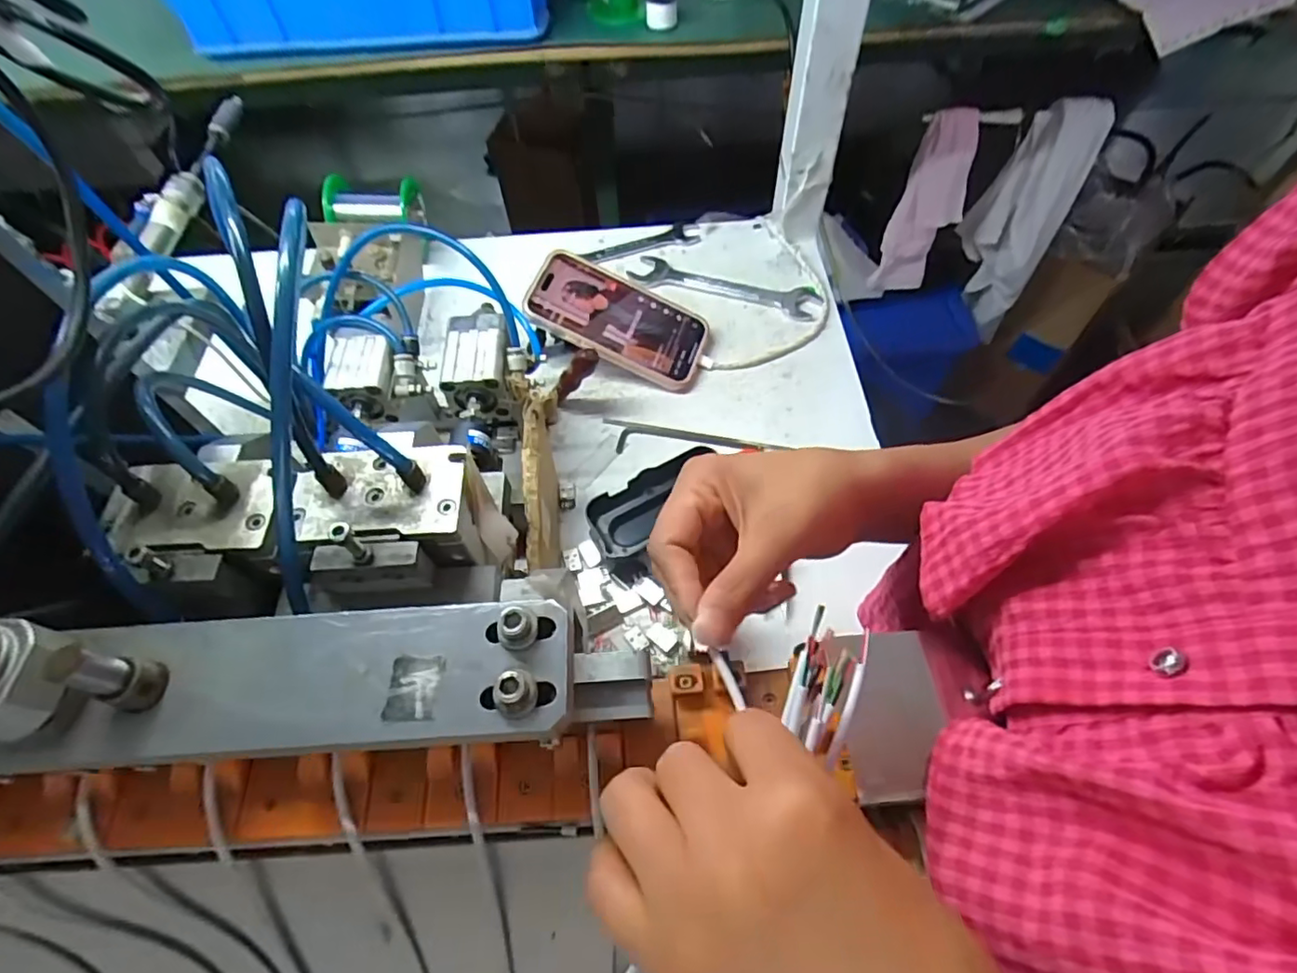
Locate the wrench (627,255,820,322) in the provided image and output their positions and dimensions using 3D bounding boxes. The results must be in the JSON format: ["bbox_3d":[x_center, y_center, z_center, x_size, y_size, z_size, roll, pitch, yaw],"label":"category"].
[{"bbox_3d":[0.072,-0.192,0.572,0.178,0.006,0.040,16,61,12],"label":"wrench"}]

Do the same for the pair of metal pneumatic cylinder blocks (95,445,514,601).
[{"bbox_3d":[-0.140,0.021,0.260,0.152,0.052,0.058,-4,59,0],"label":"pair of metal pneumatic cylinder blocks"}]

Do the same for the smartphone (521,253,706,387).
[{"bbox_3d":[-0.024,-0.145,0.513,0.151,0.011,0.081,23,69,-8],"label":"smartphone"}]

